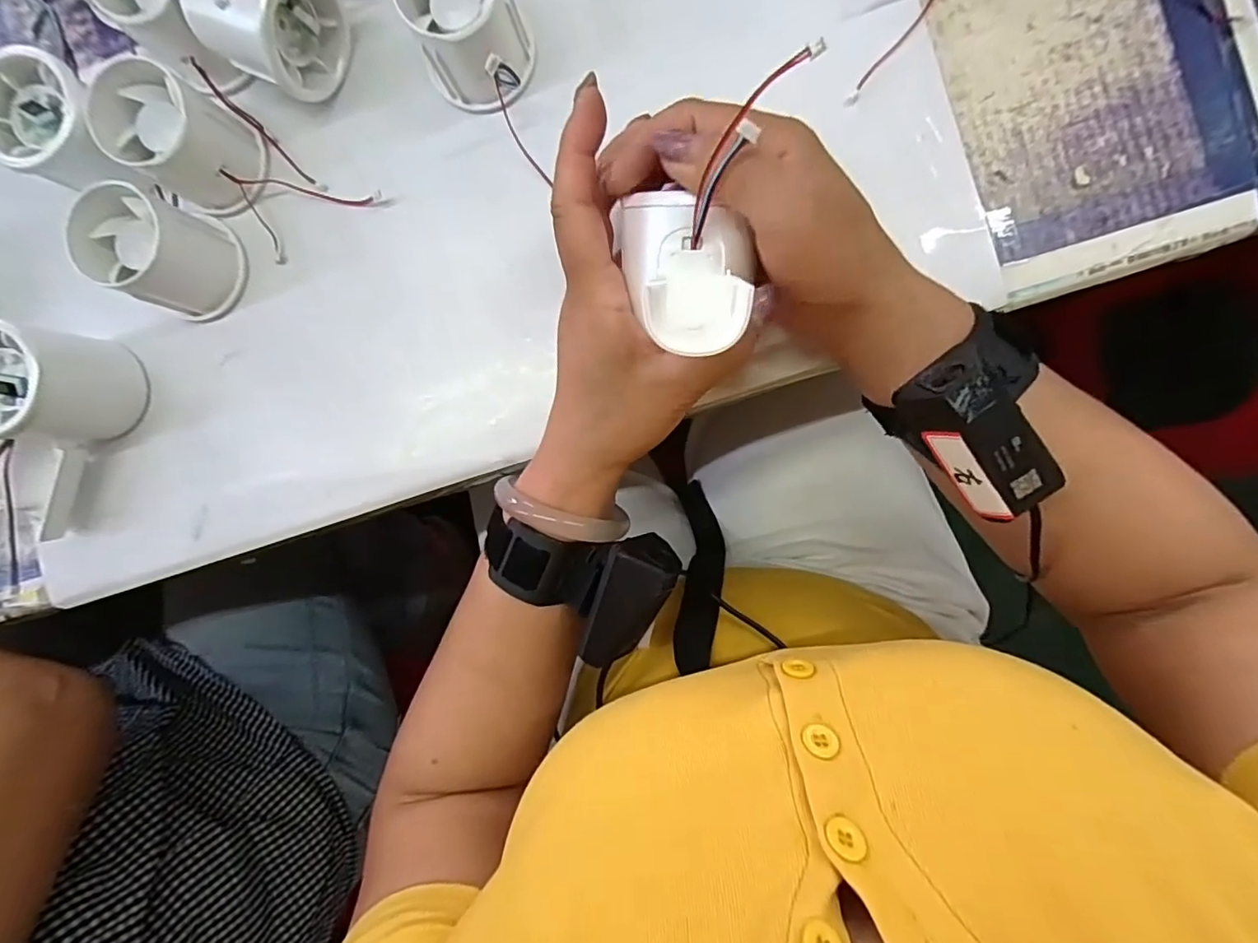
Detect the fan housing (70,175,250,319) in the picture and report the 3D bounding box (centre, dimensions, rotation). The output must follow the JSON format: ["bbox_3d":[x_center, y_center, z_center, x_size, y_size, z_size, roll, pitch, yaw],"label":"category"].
[{"bbox_3d":[-0.247,-0.114,0.290,0.053,0.048,0.054,0,92,5],"label":"fan housing"}]

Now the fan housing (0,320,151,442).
[{"bbox_3d":[-0.306,-0.045,0.291,0.052,0.058,0.056,-2,91,5],"label":"fan housing"}]

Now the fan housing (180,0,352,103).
[{"bbox_3d":[-0.183,-0.228,0.272,0.056,0.062,0.056,24,93,4],"label":"fan housing"}]

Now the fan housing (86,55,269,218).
[{"bbox_3d":[-0.230,-0.170,0.284,0.056,0.048,0.054,0,92,5],"label":"fan housing"}]

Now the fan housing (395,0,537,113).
[{"bbox_3d":[-0.080,-0.220,0.272,0.055,0.045,0.066,-23,90,5],"label":"fan housing"}]

